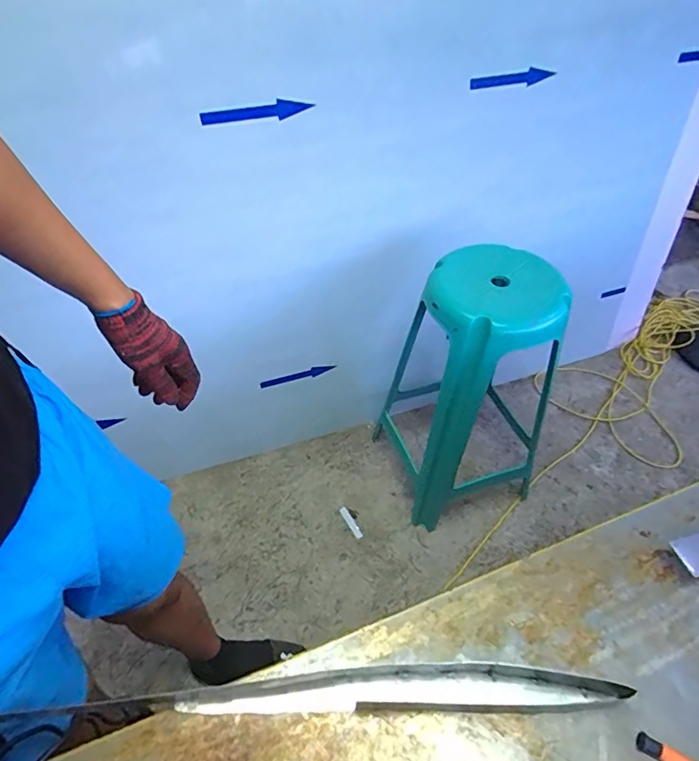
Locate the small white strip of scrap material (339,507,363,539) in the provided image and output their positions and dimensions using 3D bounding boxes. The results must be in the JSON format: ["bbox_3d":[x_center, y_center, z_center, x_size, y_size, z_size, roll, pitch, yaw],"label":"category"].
[{"bbox_3d":[0.004,0.405,1.364,0.023,0.007,0.101,-25,52,-21],"label":"small white strip of scrap material"}]

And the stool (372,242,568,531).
[{"bbox_3d":[0.315,0.000,1.251,0.375,0.715,0.386,-16,49,-14],"label":"stool"}]

